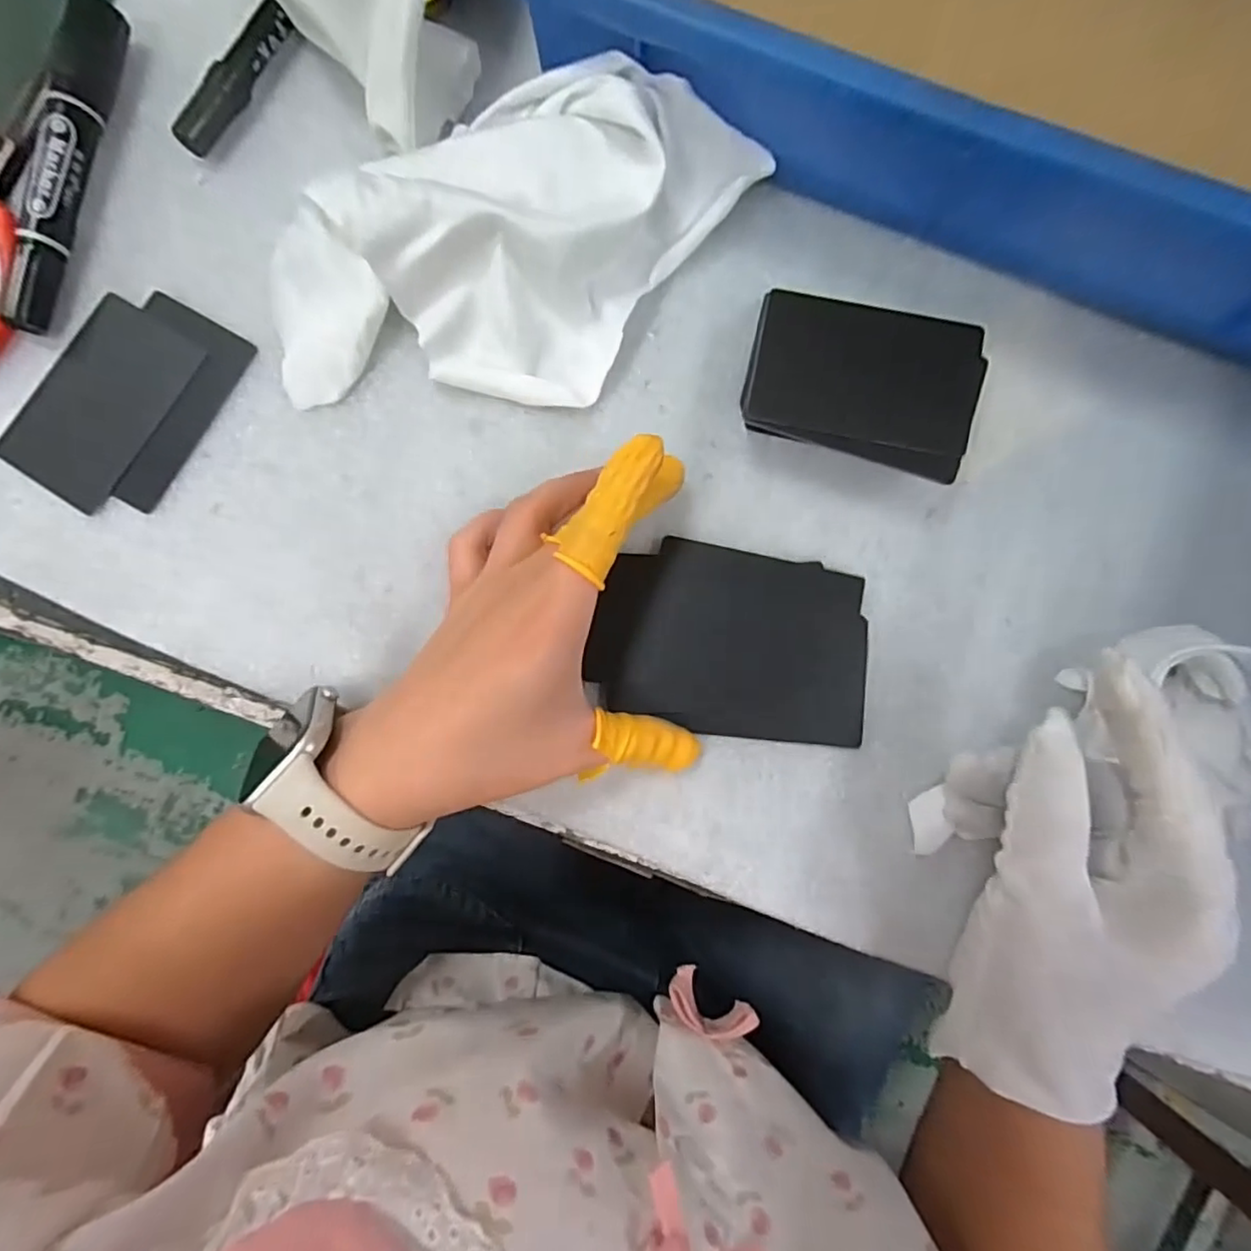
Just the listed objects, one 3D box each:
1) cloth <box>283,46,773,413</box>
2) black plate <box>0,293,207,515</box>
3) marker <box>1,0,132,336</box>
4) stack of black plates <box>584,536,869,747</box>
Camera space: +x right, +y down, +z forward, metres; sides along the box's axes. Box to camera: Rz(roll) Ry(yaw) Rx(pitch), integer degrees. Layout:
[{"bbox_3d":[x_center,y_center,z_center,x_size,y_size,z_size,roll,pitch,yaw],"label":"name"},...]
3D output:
[{"bbox_3d":[-0.048,-0.152,0.252,0.192,0.043,0.111,0,86,-1],"label":"cloth"},{"bbox_3d":[-0.223,-0.095,0.267,0.054,0.004,0.083,32,86,4],"label":"black plate"},{"bbox_3d":[-0.239,-0.196,0.266,0.020,0.020,0.143,12,86,0],"label":"marker"},{"bbox_3d":[0.045,0.006,0.260,0.110,0.006,0.074,11,86,0],"label":"stack of black plates"}]

